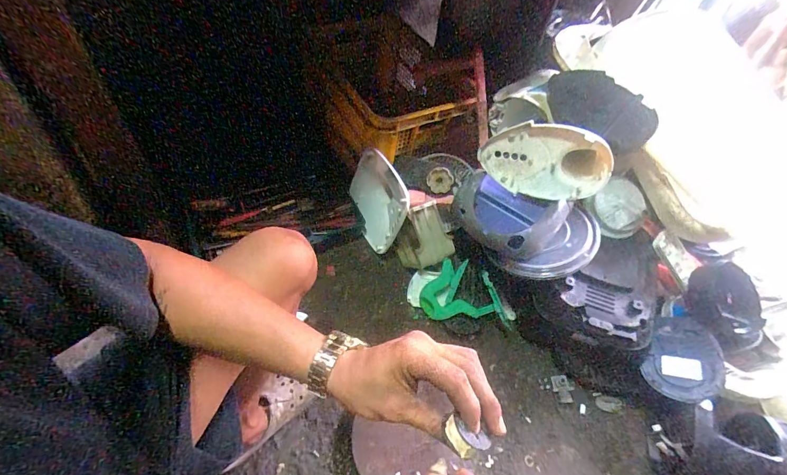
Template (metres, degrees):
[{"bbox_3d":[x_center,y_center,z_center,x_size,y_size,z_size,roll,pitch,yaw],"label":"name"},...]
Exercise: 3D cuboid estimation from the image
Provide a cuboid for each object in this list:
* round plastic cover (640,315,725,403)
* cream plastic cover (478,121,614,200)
[{"bbox_3d":[0.625,0.253,0.790,0.126,0.023,0.191,18,60,40],"label":"round plastic cover"},{"bbox_3d":[0.318,-0.163,0.787,0.251,0.155,0.050,18,30,12],"label":"cream plastic cover"}]

